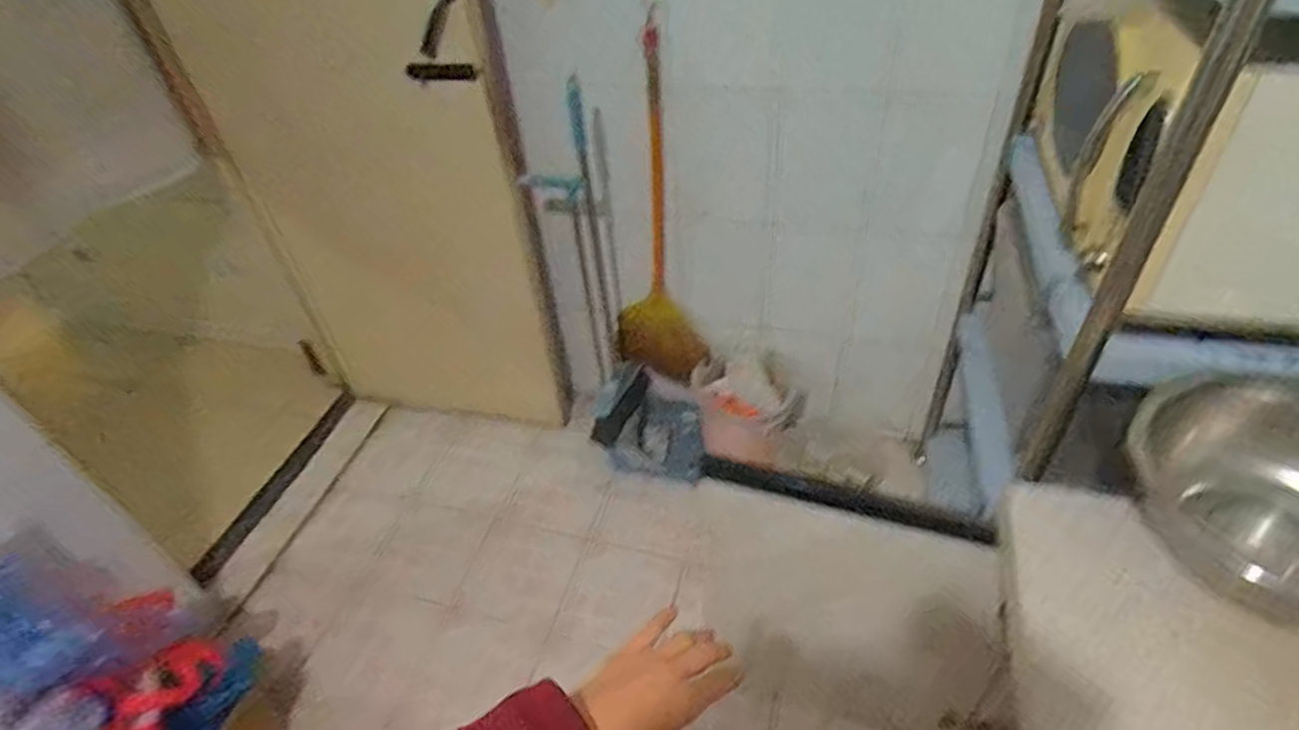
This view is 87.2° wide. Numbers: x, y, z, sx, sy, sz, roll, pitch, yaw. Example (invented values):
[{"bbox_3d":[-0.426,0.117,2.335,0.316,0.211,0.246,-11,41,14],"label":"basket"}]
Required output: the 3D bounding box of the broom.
[{"bbox_3d":[0.009,-0.297,1.541,0.219,0.832,0.085,8,44,15],"label":"broom"}]

